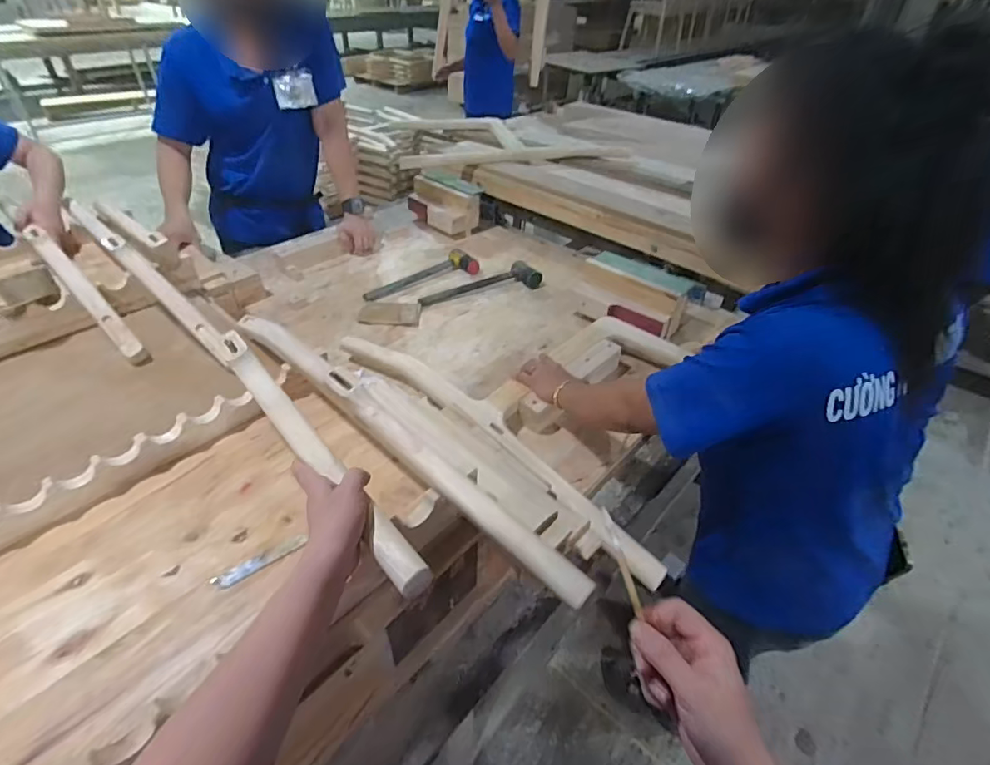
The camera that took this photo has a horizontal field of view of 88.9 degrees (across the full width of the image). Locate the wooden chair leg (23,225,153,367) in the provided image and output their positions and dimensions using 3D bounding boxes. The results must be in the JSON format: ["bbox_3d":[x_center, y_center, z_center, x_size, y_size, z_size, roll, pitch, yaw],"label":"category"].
[{"bbox_3d":[-0.729,-0.164,0.896,0.389,0.037,0.032,41,51,18],"label":"wooden chair leg"}]

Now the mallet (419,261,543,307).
[{"bbox_3d":[-0.044,-0.269,1.344,0.327,0.061,0.105,-11,42,-15],"label":"mallet"}]

